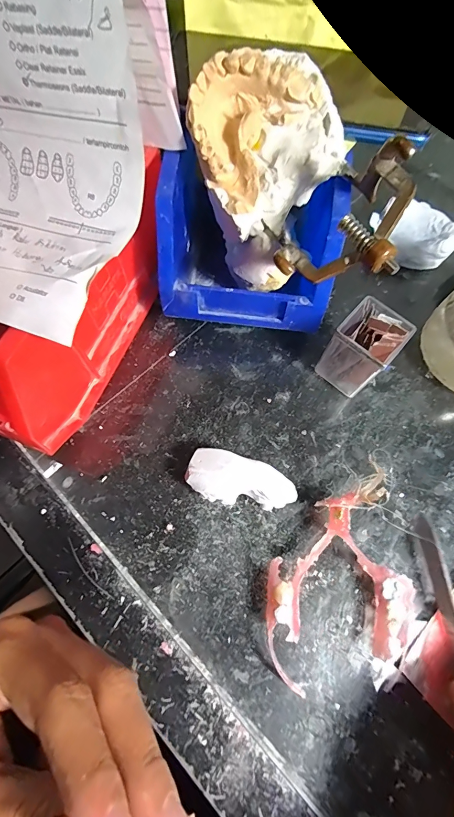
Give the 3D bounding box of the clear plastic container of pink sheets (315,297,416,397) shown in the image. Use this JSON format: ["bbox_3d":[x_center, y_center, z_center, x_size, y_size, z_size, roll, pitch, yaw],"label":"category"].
[{"bbox_3d":[0.082,-0.034,0.219,0.035,0.055,0.036,38,73,14],"label":"clear plastic container of pink sheets"}]

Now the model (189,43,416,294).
[{"bbox_3d":[0.040,-0.105,0.188,0.072,0.084,0.126,-34,73,-14],"label":"model"}]

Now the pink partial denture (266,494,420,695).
[{"bbox_3d":[0.054,0.099,0.184,0.078,0.021,0.083,-28,71,-10],"label":"pink partial denture"}]

